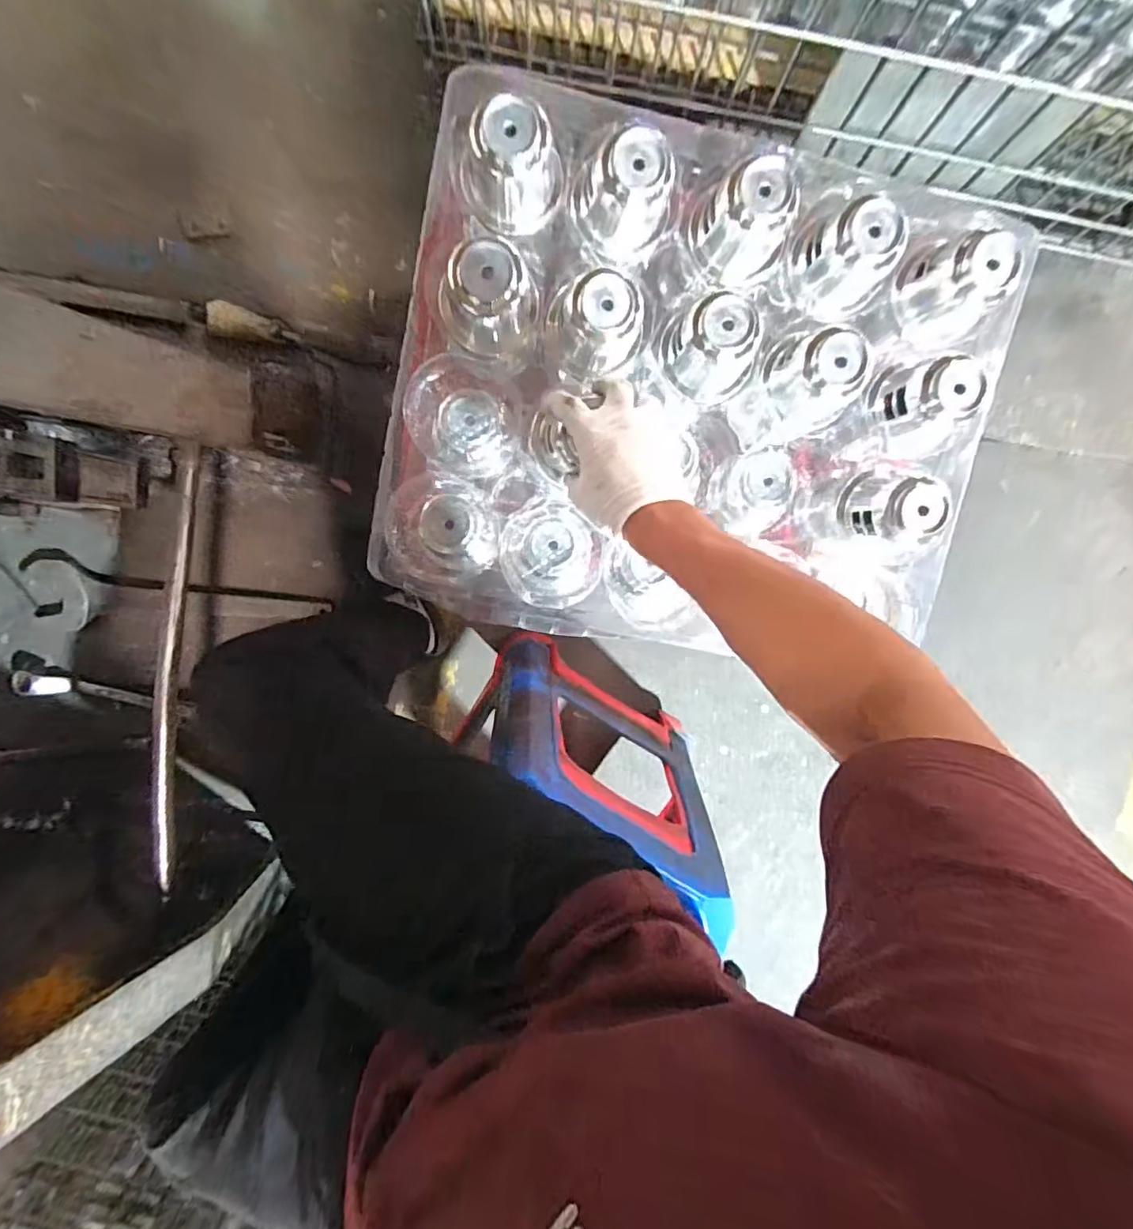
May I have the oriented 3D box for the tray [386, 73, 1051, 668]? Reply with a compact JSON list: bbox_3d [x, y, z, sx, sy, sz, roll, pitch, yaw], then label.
[{"bbox_3d":[0.122,-0.202,0.547,0.563,0.129,0.460,7,97,-3],"label":"tray"}]

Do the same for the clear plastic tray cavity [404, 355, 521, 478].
[{"bbox_3d":[-0.098,-0.190,0.538,0.104,0.049,0.104,-18,98,0],"label":"clear plastic tray cavity"}]

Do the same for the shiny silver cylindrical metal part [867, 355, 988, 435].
[{"bbox_3d":[0.333,-0.207,0.521,0.063,0.071,0.063,0,97,-2],"label":"shiny silver cylindrical metal part"}]

